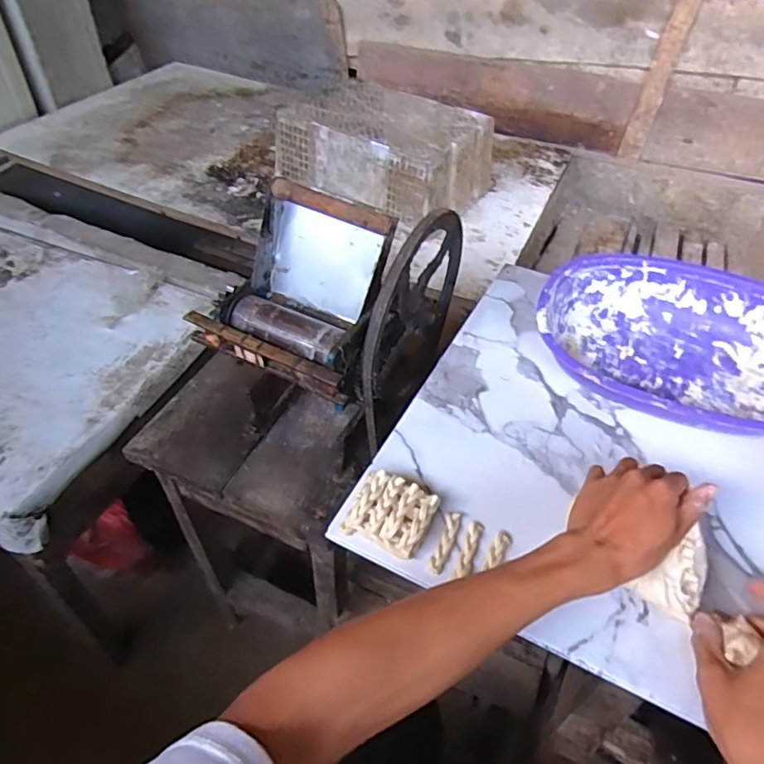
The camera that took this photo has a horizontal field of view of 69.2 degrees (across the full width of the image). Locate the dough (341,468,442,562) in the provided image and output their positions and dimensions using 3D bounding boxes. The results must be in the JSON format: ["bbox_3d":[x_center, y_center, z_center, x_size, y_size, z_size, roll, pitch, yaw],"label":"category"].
[{"bbox_3d":[0.009,0.117,0.495,0.068,0.024,0.060,20,49,15],"label":"dough"}]

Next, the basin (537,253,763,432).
[{"bbox_3d":[0.323,-0.034,0.605,0.294,0.082,0.216,17,48,13],"label":"basin"}]

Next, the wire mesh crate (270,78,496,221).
[{"bbox_3d":[0.013,-0.566,1.340,0.435,0.152,0.314,30,52,23],"label":"wire mesh crate"}]

